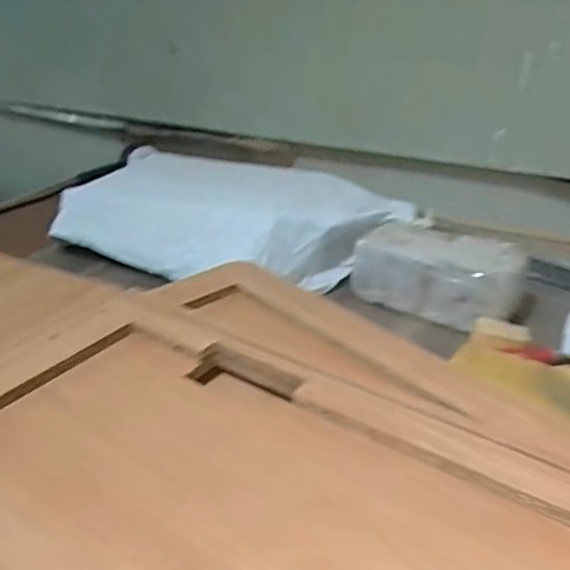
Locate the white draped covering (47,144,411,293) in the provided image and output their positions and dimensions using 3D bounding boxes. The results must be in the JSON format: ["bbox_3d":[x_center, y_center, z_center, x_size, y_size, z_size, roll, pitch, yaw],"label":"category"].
[{"bbox_3d":[-0.104,-0.122,1.050,0.562,0.115,0.297,12,32,17],"label":"white draped covering"}]

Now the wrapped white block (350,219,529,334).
[{"bbox_3d":[0.227,-0.018,0.894,0.236,0.102,0.122,19,35,27],"label":"wrapped white block"}]

